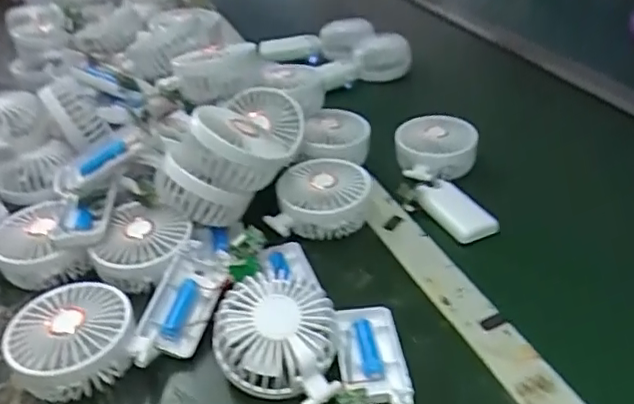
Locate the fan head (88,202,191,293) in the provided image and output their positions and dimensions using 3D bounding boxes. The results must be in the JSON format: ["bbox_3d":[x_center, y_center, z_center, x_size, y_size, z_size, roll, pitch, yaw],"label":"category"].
[{"bbox_3d":[-0.147,0.036,0.506,0.072,0.034,0.075,3,36,9],"label":"fan head"}]

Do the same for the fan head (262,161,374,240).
[{"bbox_3d":[0.005,0.000,0.560,0.087,0.045,0.095,6,36,12],"label":"fan head"}]

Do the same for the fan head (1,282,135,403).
[{"bbox_3d":[-0.180,0.105,0.438,0.087,0.045,0.086,-26,42,-29],"label":"fan head"}]

